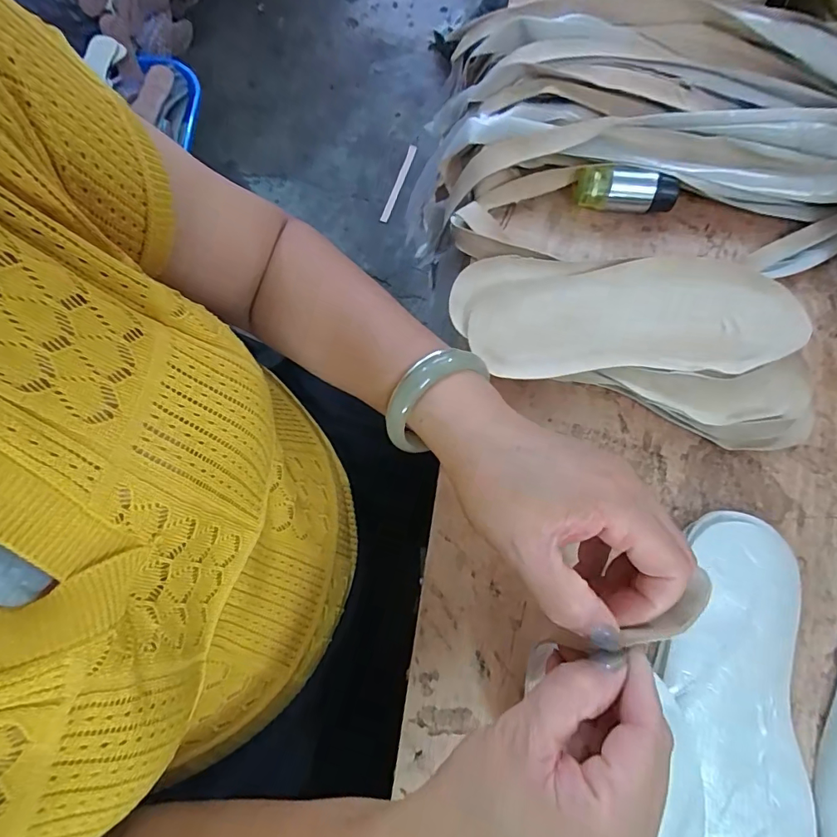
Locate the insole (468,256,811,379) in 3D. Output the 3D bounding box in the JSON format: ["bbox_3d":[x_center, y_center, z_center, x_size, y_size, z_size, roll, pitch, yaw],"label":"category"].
[{"bbox_3d":[0.159,-0.075,0.351,0.234,0.007,0.089,-2,75,1],"label":"insole"}]

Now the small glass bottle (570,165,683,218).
[{"bbox_3d":[0.174,-0.188,0.399,0.084,0.031,0.022,9,74,2],"label":"small glass bottle"}]

